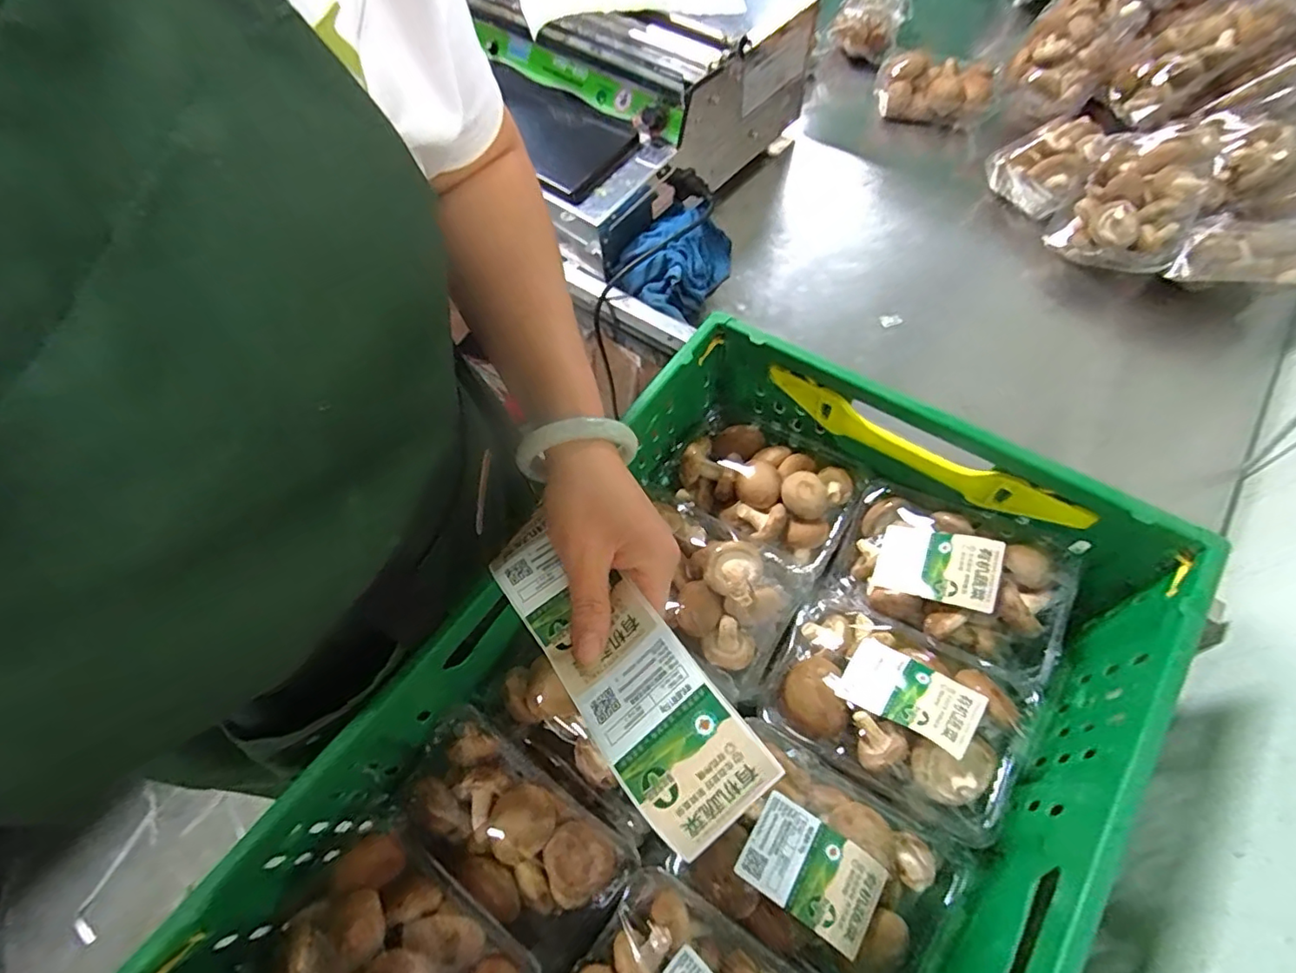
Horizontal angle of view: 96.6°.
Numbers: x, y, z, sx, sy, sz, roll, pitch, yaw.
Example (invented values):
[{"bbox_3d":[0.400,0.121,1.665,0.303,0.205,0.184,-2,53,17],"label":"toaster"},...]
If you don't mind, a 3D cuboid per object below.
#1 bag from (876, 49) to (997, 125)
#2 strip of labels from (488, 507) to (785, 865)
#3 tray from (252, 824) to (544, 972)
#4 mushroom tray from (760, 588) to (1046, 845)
[{"bbox_3d":[0.421,-0.583,0.853,0.157,0.064,0.074,6,62,6],"label":"bag"},{"bbox_3d":[-0.023,0.085,0.298,0.058,0.031,0.191,-37,55,-16],"label":"strip of labels"},{"bbox_3d":[-0.163,0.315,0.374,0.159,0.042,0.113,32,68,18],"label":"tray"},{"bbox_3d":[0.193,0.167,0.429,0.186,0.065,0.120,33,68,18],"label":"mushroom tray"}]

